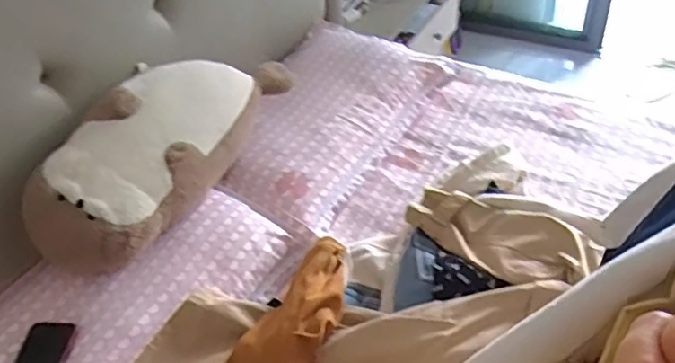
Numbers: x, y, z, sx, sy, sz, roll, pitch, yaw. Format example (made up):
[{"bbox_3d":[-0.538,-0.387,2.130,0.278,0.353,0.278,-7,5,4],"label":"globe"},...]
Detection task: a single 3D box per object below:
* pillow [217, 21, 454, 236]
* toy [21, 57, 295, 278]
[{"bbox_3d":[-0.057,-0.156,1.438,0.408,0.119,0.634,20,49,26],"label":"pillow"},{"bbox_3d":[-0.311,-0.082,1.168,0.164,0.228,0.618,16,48,23],"label":"toy"}]

